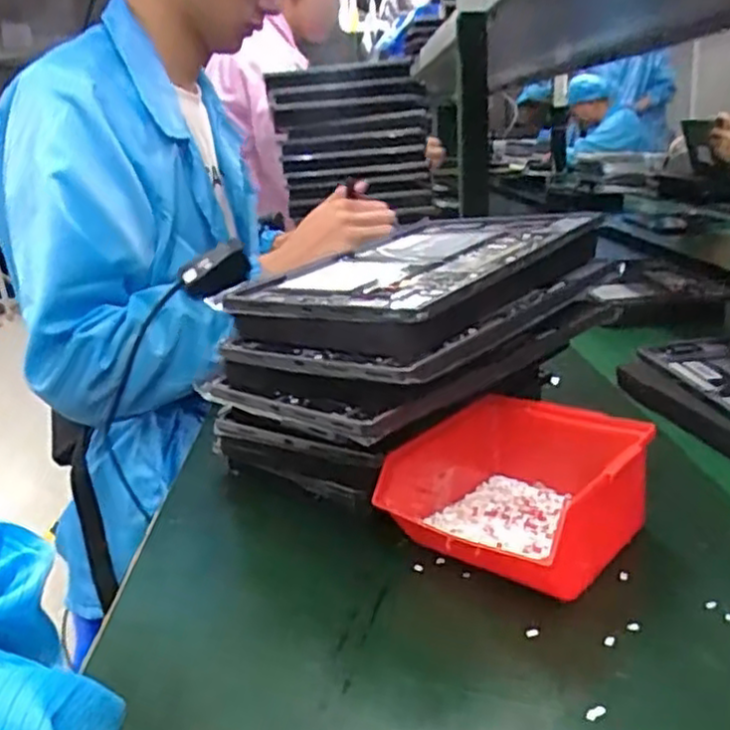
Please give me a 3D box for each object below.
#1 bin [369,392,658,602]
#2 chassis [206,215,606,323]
[{"bbox_3d":[0.093,0.077,0.447,0.129,0.068,0.134,9,23,36],"label":"bin"},{"bbox_3d":[0.047,-0.080,0.537,0.178,0.015,0.271,10,23,38],"label":"chassis"}]

